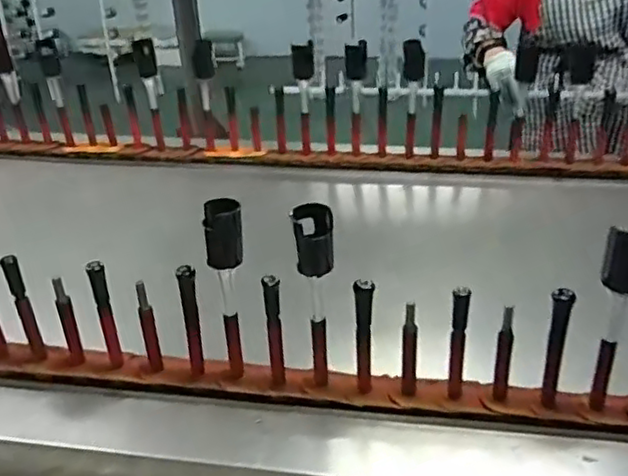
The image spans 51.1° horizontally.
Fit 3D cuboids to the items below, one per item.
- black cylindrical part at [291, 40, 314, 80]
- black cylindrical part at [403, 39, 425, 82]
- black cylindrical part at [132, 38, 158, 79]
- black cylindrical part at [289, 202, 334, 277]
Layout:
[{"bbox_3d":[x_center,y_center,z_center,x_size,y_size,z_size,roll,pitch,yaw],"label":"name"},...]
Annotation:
[{"bbox_3d":[-0.021,-0.338,1.256,0.042,0.065,0.049,-4,30,2],"label":"black cylindrical part"},{"bbox_3d":[0.190,-0.338,1.253,0.038,0.074,0.043,-1,31,6],"label":"black cylindrical part"},{"bbox_3d":[-0.341,-0.364,1.327,0.041,0.077,0.032,-11,31,-11],"label":"black cylindrical part"},{"bbox_3d":[0.000,0.002,0.680,0.040,0.072,0.027,-4,30,1],"label":"black cylindrical part"}]

